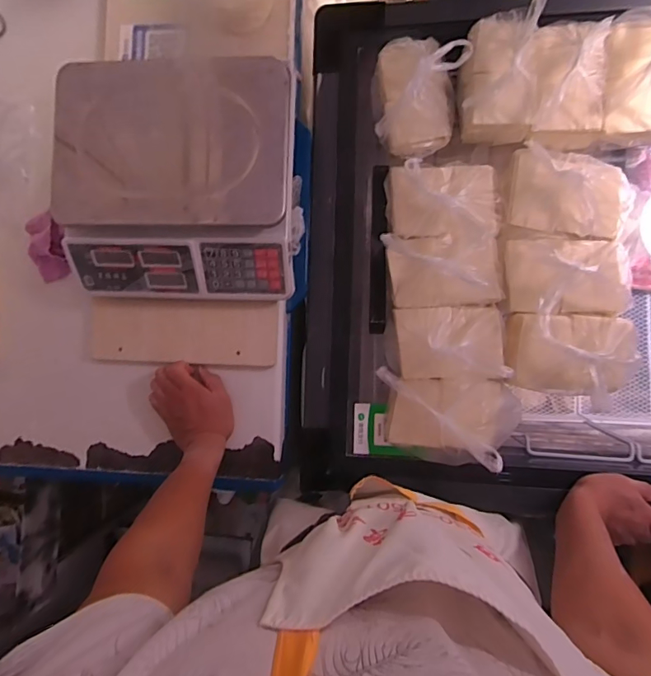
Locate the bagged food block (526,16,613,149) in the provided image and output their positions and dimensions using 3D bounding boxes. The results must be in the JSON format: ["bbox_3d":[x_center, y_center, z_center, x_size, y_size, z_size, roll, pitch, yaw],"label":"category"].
[{"bbox_3d":[0.345,-0.370,0.670,0.118,0.077,0.167,0,88,7],"label":"bagged food block"}]

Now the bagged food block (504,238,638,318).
[{"bbox_3d":[0.346,-0.089,0.631,0.169,0.068,0.107,1,88,7],"label":"bagged food block"}]

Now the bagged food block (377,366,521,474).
[{"bbox_3d":[0.181,0.122,0.681,0.204,0.064,0.131,4,89,7],"label":"bagged food block"}]

